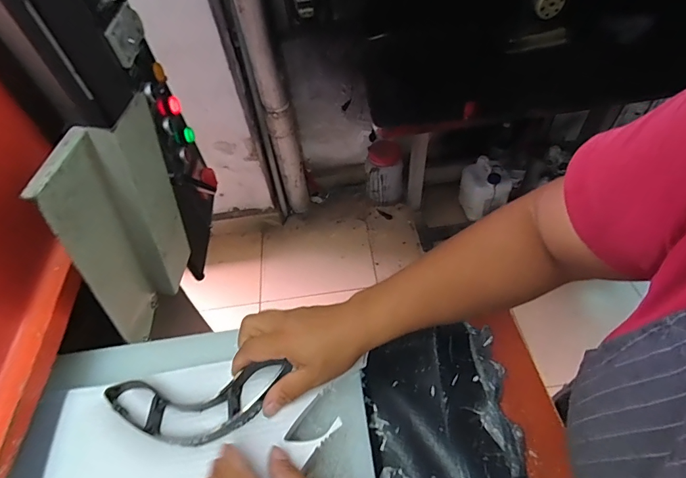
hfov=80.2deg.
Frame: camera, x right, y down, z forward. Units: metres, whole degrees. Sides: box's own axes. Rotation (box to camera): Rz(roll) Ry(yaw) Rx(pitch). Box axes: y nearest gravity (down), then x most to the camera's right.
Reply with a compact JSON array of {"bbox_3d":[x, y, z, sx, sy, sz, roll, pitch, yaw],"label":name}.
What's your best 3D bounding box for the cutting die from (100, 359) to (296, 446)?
[{"bbox_3d":[-0.146,0.160,0.401,0.179,0.020,0.075,-3,50,3],"label":"cutting die"}]

